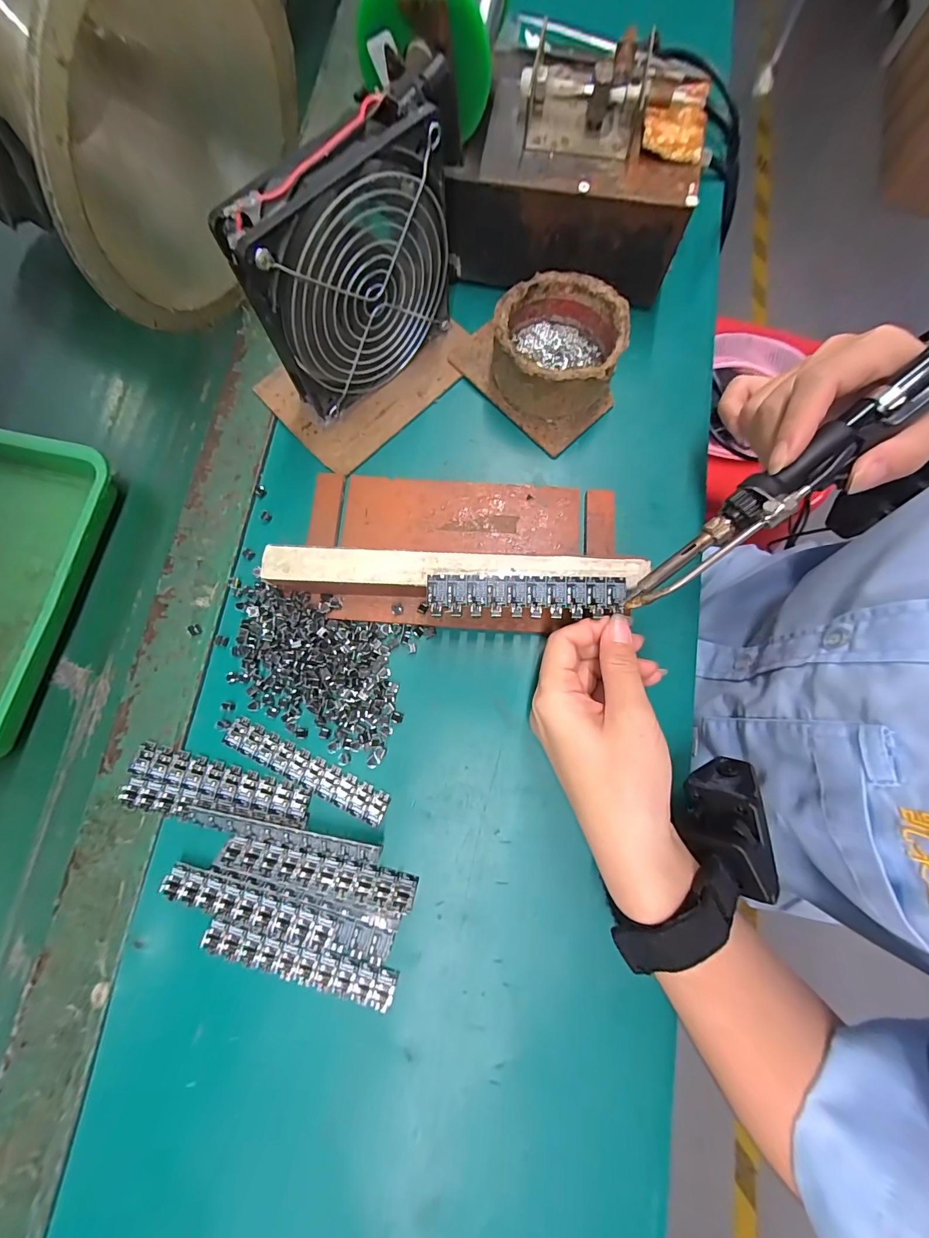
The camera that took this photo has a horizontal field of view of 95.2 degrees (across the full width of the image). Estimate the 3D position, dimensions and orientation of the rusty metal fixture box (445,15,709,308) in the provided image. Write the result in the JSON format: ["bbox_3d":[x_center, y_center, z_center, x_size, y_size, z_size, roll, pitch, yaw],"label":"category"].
[{"bbox_3d":[0.075,-0.301,0.285,0.147,0.087,0.111,13,79,4],"label":"rusty metal fixture box"}]

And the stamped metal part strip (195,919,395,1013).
[{"bbox_3d":[-0.091,0.188,0.233,0.108,0.004,0.020,14,79,4],"label":"stamped metal part strip"}]

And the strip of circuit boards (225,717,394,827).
[{"bbox_3d":[-0.096,0.091,0.255,0.107,0.004,0.020,26,80,6],"label":"strip of circuit boards"}]

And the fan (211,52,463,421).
[{"bbox_3d":[-0.058,-0.195,0.246,0.130,0.128,0.025,-42,81,-7],"label":"fan"}]

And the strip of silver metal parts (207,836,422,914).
[{"bbox_3d":[-0.083,0.143,0.239,0.110,0.010,0.015,12,79,3],"label":"strip of silver metal parts"}]

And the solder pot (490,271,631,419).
[{"bbox_3d":[0.062,-0.182,0.287,0.082,0.043,0.082,0,79,1],"label":"solder pot"}]

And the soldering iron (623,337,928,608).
[{"bbox_3d":[0.164,-0.075,0.197,0.208,0.023,0.022,-41,80,13],"label":"soldering iron"}]

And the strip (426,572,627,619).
[{"bbox_3d":[0.034,-0.013,0.235,0.107,0.004,0.024,0,79,1],"label":"strip"}]

